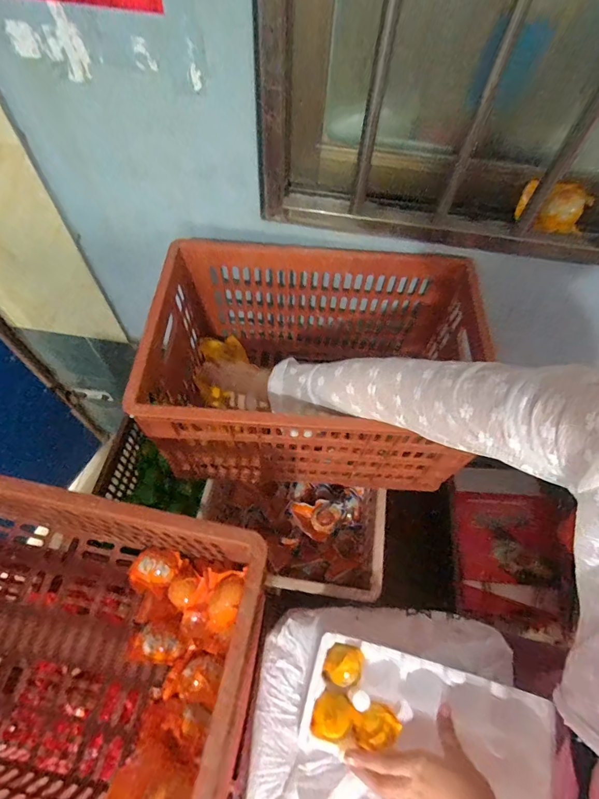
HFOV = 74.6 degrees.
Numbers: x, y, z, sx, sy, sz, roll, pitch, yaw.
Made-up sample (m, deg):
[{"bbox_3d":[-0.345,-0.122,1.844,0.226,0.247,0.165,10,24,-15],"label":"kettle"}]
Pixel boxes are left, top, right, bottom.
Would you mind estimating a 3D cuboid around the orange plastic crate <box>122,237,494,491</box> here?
[{"bbox_3d":[0.021,-0.043,0.641,0.451,0.253,0.315,7,60,1],"label":"orange plastic crate"}]

